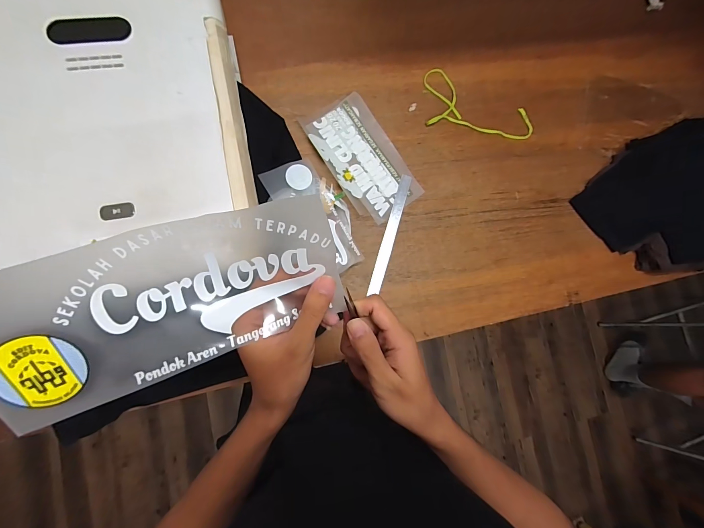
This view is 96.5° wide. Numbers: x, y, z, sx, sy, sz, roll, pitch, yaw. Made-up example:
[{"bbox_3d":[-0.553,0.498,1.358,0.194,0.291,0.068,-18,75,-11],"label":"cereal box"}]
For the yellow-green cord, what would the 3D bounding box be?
[{"bbox_3d":[0.318,-0.400,0.786,0.283,0.010,0.152,4,84,-8],"label":"yellow-green cord"}]

